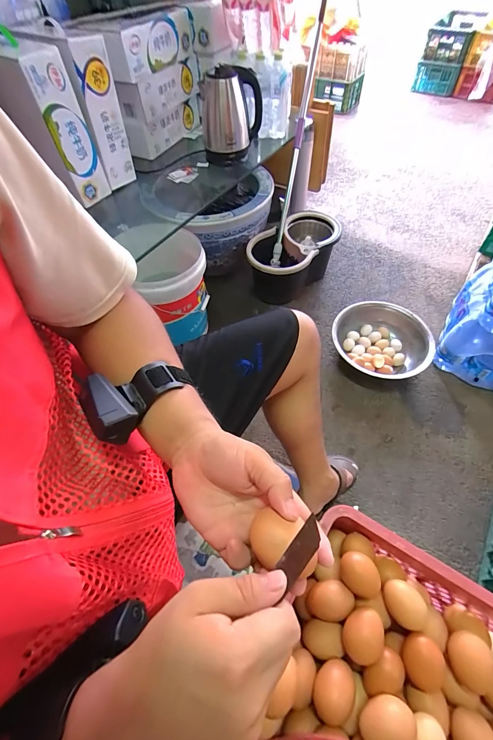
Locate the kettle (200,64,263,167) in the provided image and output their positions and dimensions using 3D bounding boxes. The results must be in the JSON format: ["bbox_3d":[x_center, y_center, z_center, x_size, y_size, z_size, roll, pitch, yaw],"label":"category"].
[{"bbox_3d":[-0.042,-0.789,1.011,0.174,0.208,0.162,2,56,4],"label":"kettle"}]

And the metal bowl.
[{"bbox_3d":[0.453,-0.086,1.117,0.310,0.105,0.309,-1,56,2],"label":"metal bowl"}]

